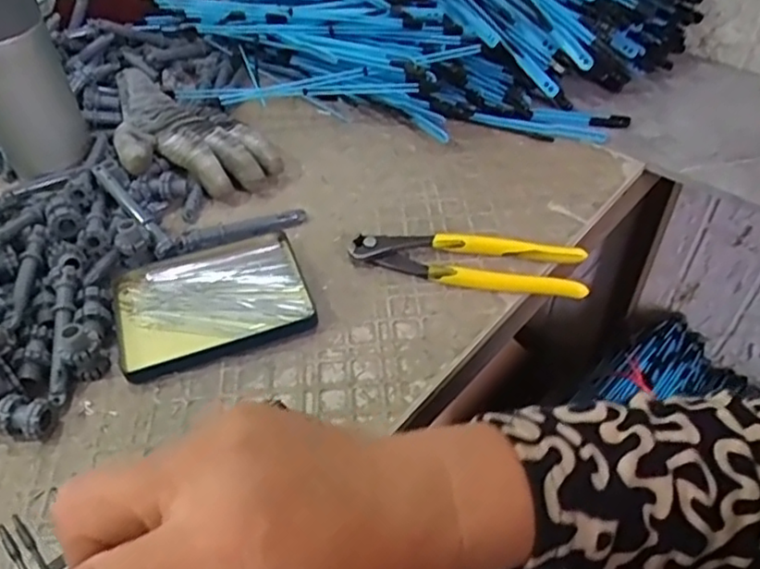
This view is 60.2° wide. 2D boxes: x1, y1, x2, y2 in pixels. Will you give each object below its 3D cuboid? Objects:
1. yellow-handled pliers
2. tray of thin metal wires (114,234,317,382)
[{"bbox_3d":[0.062,-0.018,0.470,0.162,0.022,0.042,9,48,9],"label":"yellow-handled pliers"},{"bbox_3d":[-0.117,0.008,0.456,0.127,0.012,0.102,-15,49,-13],"label":"tray of thin metal wires"}]

